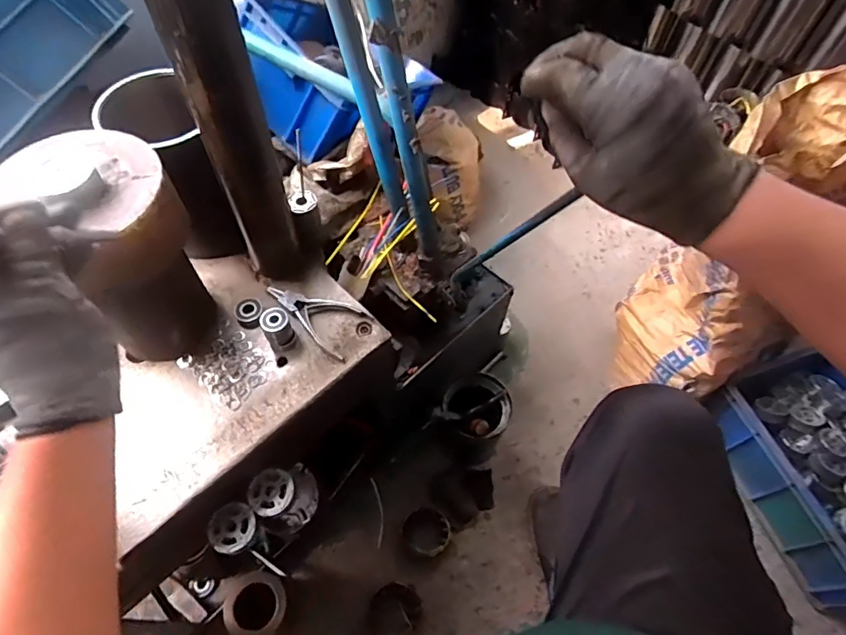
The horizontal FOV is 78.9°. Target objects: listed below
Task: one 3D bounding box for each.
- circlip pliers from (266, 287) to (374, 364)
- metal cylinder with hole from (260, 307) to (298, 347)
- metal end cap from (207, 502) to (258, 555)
[{"bbox_3d":[-0.136,-0.001,0.627,0.127,0.017,0.069,23,60,11],"label":"circlip pliers"},{"bbox_3d":[-0.169,0.012,0.602,0.031,0.041,0.032,-22,62,-15],"label":"metal cylinder with hole"},{"bbox_3d":[-0.211,0.232,0.570,0.049,0.009,0.051,1,58,-2],"label":"metal end cap"}]

